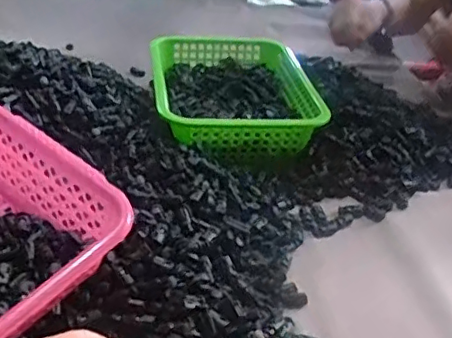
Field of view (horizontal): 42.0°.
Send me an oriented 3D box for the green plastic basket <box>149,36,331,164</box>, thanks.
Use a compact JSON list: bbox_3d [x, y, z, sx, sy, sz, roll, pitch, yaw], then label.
[{"bbox_3d":[0.006,-0.107,0.875,0.220,0.086,0.293,0,31,-9],"label":"green plastic basket"}]

